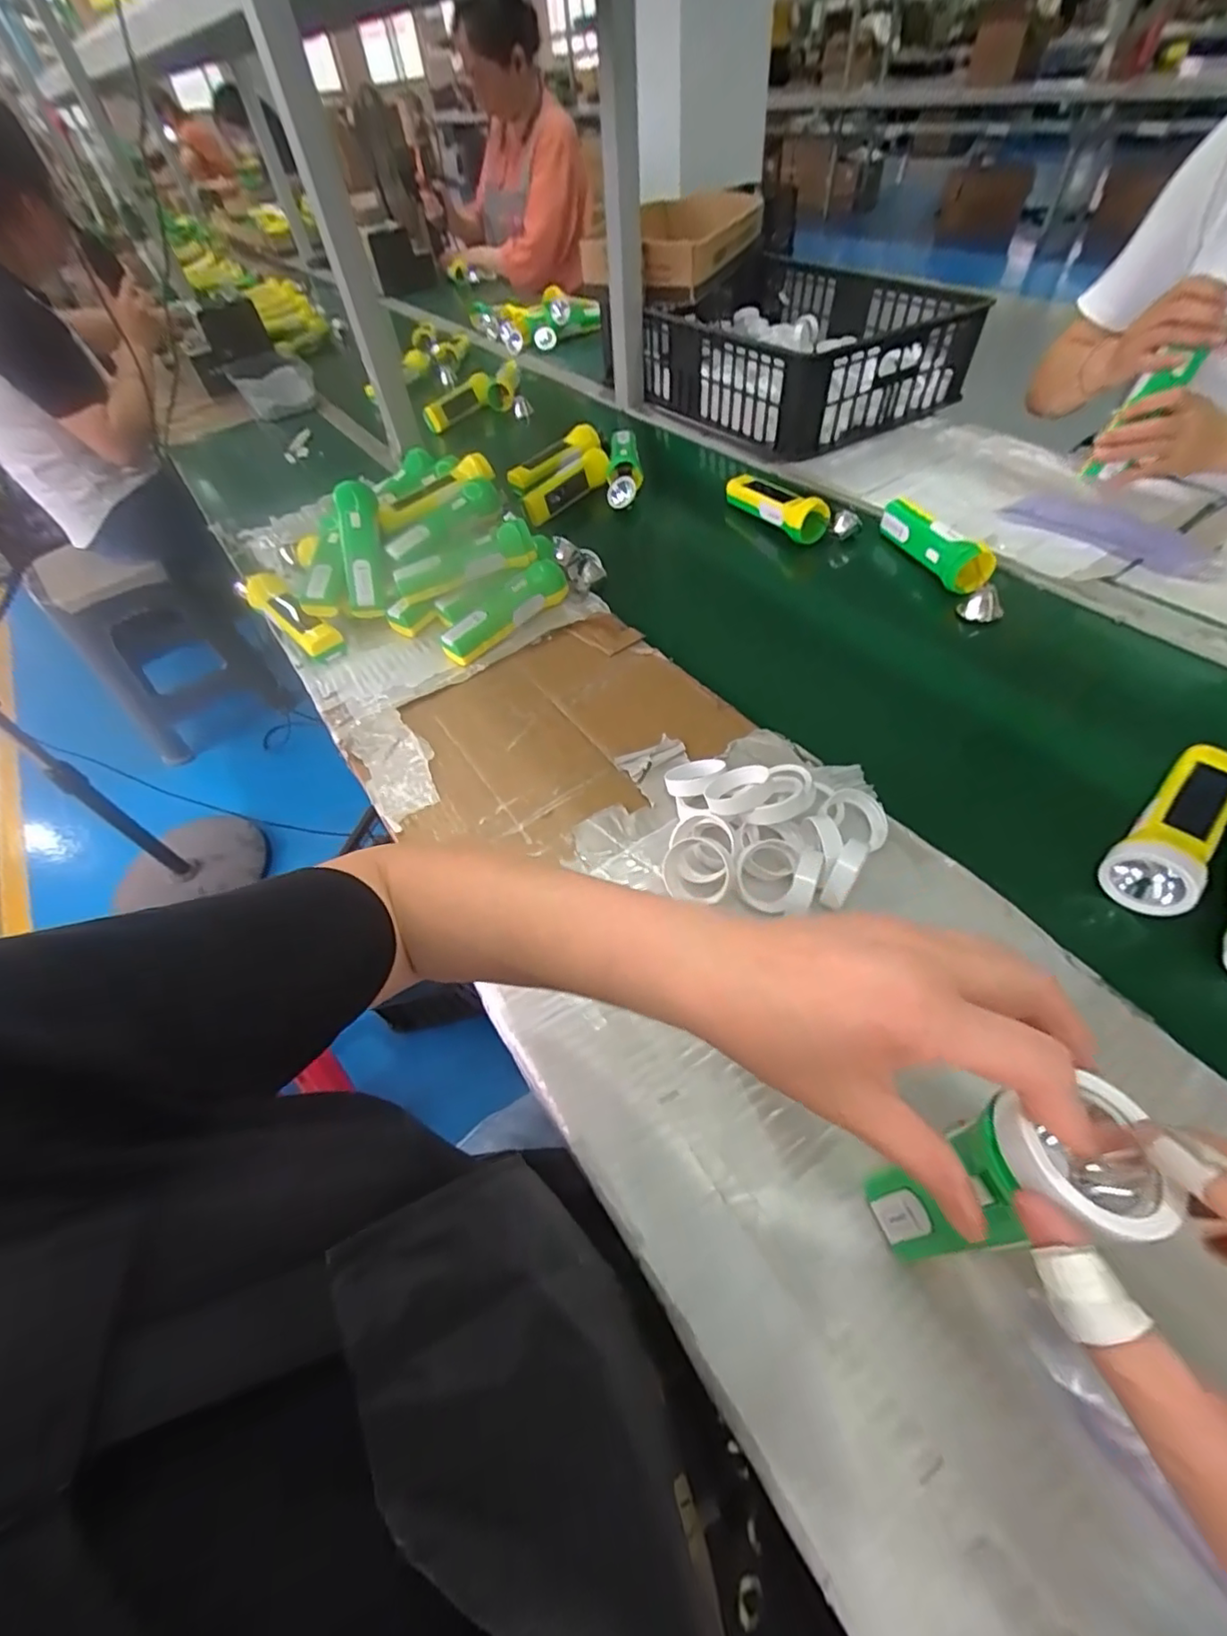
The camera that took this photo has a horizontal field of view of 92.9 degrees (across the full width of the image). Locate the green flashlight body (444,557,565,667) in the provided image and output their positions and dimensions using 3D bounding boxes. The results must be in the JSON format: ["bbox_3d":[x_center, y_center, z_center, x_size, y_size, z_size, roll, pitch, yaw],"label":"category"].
[{"bbox_3d":[-0.123,-0.239,0.674,0.043,0.043,0.175,31,61,25],"label":"green flashlight body"}]

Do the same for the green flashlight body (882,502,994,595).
[{"bbox_3d":[0.382,-0.330,0.695,0.043,0.049,0.164,-16,53,-6],"label":"green flashlight body"}]

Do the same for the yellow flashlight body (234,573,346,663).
[{"bbox_3d":[-0.391,-0.247,0.704,0.182,0.045,0.046,35,63,27],"label":"yellow flashlight body"}]

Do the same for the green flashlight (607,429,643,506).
[{"bbox_3d":[0.017,-0.547,0.905,0.052,0.040,0.201,-3,53,4],"label":"green flashlight"}]

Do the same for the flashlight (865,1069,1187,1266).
[{"bbox_3d":[0.165,0.166,0.259,0.061,0.183,0.045,-10,52,-2],"label":"flashlight"}]

